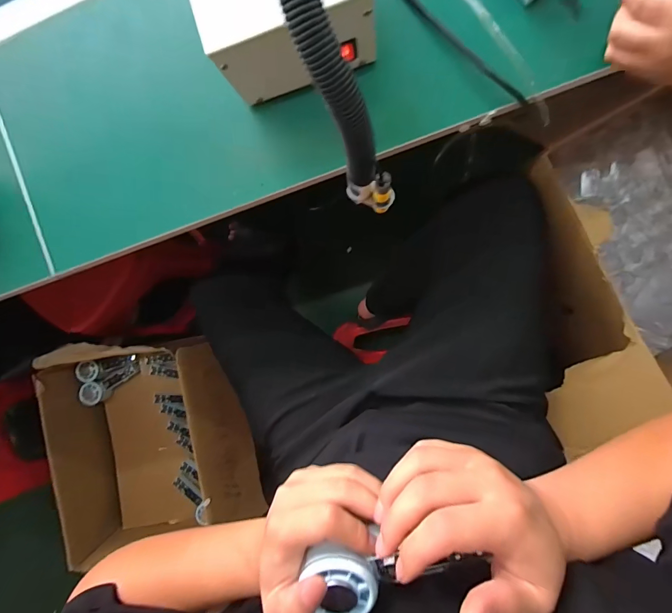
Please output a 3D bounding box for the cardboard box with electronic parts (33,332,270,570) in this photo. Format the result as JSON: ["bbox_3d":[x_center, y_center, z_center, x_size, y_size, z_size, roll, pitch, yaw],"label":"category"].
[{"bbox_3d":[-0.470,0.306,0.940,0.428,0.166,0.475,-14,92,8],"label":"cardboard box with electronic parts"}]

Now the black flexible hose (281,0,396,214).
[{"bbox_3d":[-0.005,-0.184,0.305,0.044,0.300,0.084,-24,49,9],"label":"black flexible hose"}]

